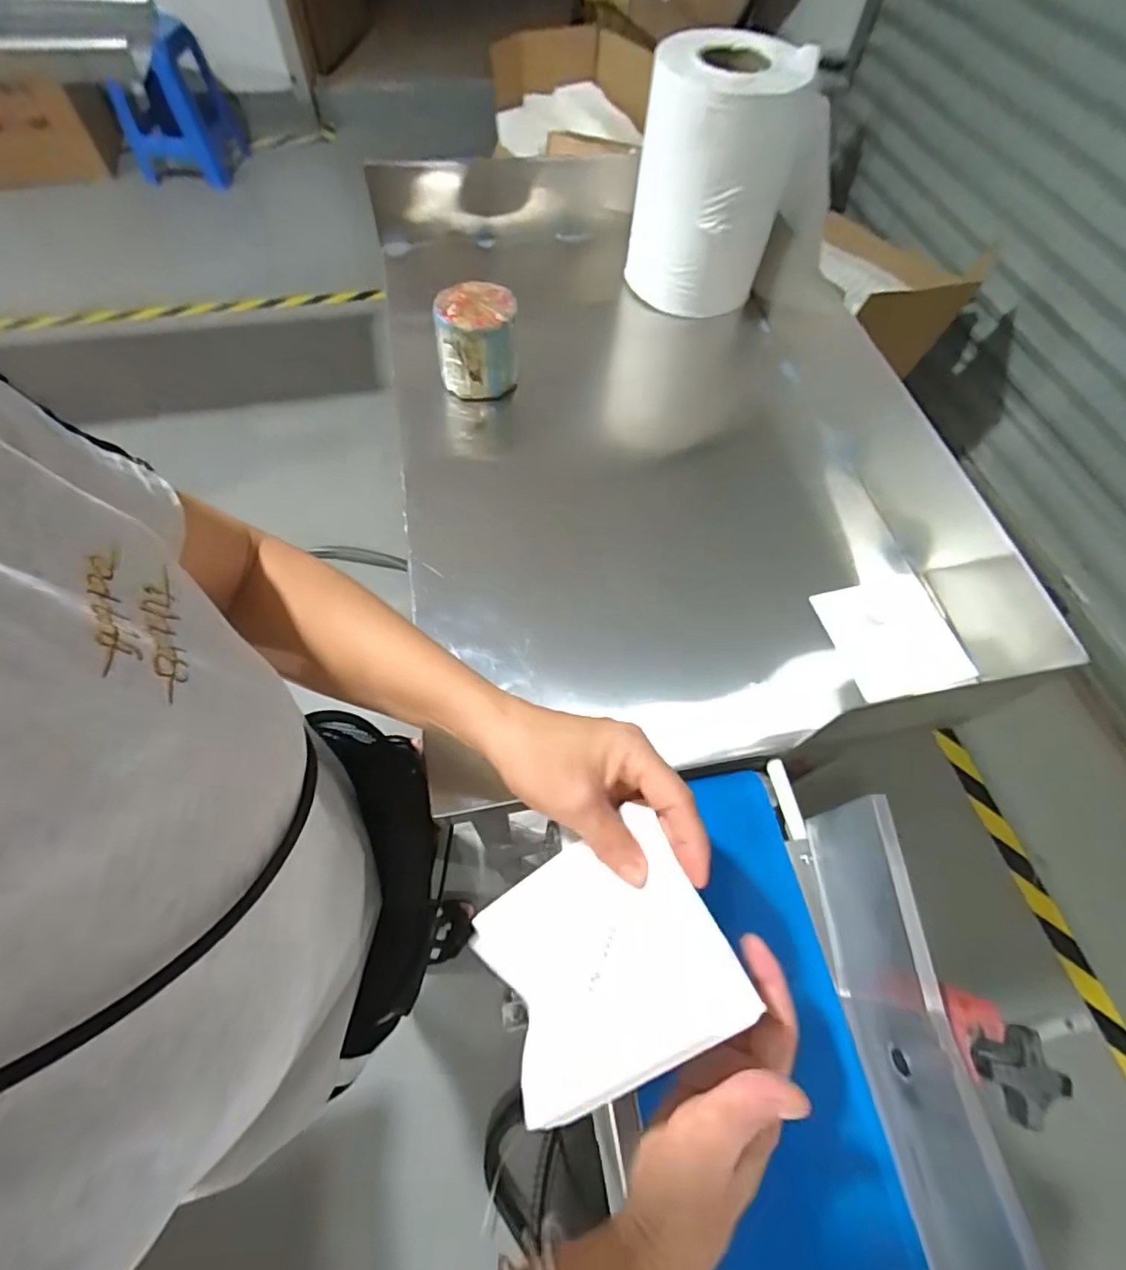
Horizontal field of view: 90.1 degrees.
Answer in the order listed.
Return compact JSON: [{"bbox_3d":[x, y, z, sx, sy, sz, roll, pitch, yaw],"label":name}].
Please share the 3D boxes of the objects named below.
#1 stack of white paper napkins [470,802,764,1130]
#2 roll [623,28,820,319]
[{"bbox_3d":[0.019,0.169,0.293,0.122,0.009,0.107,-35,55,7],"label":"stack of white paper napkins"},{"bbox_3d":[0.177,-0.538,0.685,0.161,0.241,0.143,3,62,-1],"label":"roll"}]

